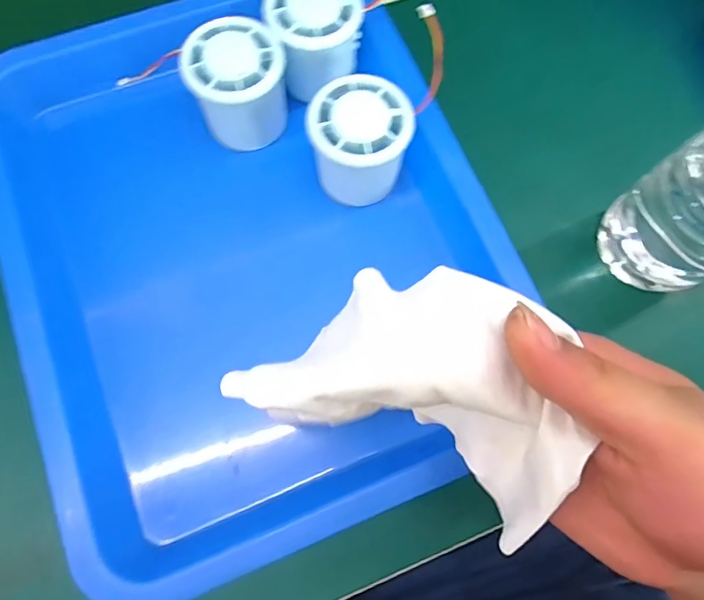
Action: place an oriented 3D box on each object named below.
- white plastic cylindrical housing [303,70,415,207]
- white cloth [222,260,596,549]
[{"bbox_3d":[0.004,-0.090,0.289,0.056,0.051,0.057,0,73,-1],"label":"white plastic cylindrical housing"},{"bbox_3d":[0.027,0.031,0.184,0.114,0.057,0.072,27,74,7],"label":"white cloth"}]

